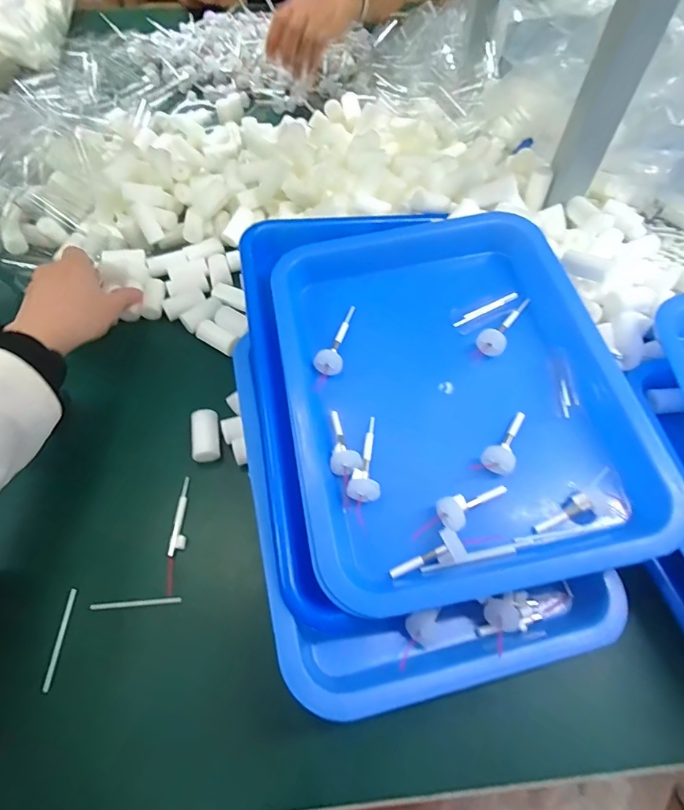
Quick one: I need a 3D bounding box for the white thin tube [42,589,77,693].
[{"bbox_3d":[-0.185,0.153,0.298,0.004,0.004,0.059,1,57,1],"label":"white thin tube"}]

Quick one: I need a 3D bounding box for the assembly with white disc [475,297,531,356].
[{"bbox_3d":[0.124,-0.062,0.354,0.021,0.017,0.061,27,61,16],"label":"assembly with white disc"}]

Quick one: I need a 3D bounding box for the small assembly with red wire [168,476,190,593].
[{"bbox_3d":[-0.120,0.094,0.336,0.010,0.005,0.085,1,57,0],"label":"small assembly with red wire"}]

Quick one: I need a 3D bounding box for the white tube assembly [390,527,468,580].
[{"bbox_3d":[0.052,0.094,0.280,0.047,0.011,0.019,-26,60,4],"label":"white tube assembly"}]

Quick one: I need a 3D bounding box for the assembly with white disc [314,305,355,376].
[{"bbox_3d":[-0.003,-0.053,0.353,0.020,0.011,0.068,13,58,8],"label":"assembly with white disc"}]

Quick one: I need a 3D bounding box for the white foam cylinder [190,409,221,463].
[{"bbox_3d":[-0.111,0.026,0.373,0.022,0.018,0.044,-8,58,-5],"label":"white foam cylinder"}]

